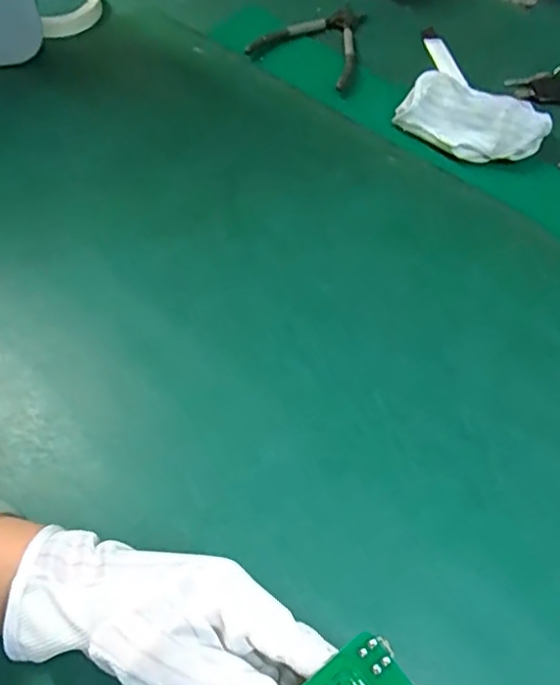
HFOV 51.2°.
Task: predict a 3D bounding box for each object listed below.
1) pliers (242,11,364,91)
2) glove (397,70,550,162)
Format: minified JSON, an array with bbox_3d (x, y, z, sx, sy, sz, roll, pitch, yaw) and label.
[{"bbox_3d":[0.043,-0.316,0.602,0.104,0.012,0.133,24,61,13],"label":"pliers"},{"bbox_3d":[0.172,-0.198,0.524,0.118,0.034,0.074,33,63,17],"label":"glove"}]

